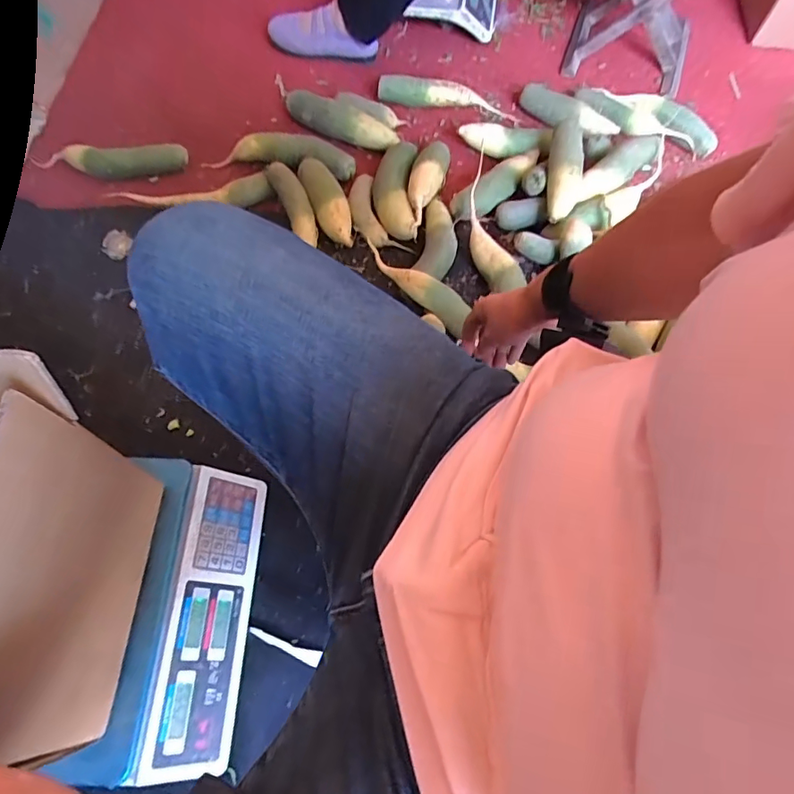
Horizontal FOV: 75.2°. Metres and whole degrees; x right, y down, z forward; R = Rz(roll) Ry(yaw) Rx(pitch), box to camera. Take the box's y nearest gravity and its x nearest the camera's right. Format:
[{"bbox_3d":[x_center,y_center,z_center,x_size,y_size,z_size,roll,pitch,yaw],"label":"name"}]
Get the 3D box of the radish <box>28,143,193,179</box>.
[{"bbox_3d":[-0.536,-0.443,0.963,0.274,0.051,0.054,3,65,0],"label":"radish"}]

